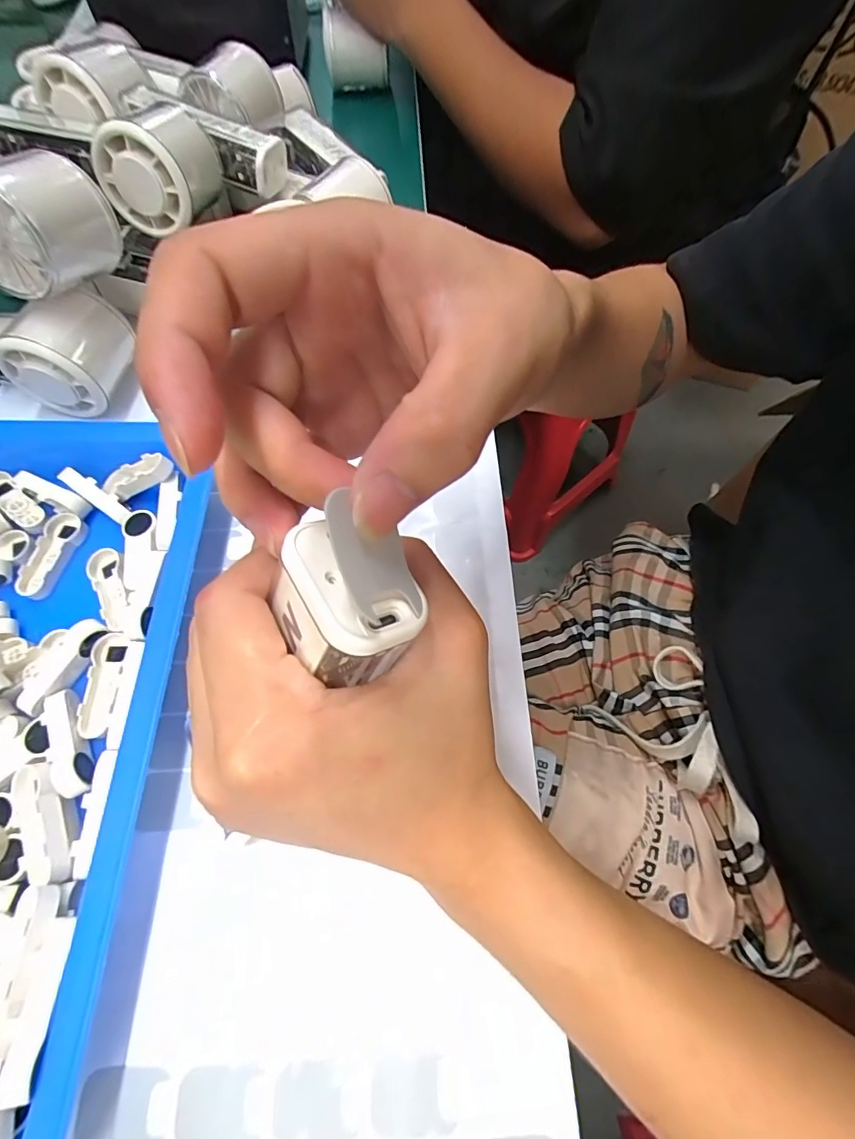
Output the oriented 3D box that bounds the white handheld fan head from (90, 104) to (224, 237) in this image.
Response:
[{"bbox_3d":[-0.169,-0.256,0.297,0.055,0.054,0.062,8,67,4],"label":"white handheld fan head"}]

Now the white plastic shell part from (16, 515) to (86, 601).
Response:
[{"bbox_3d":[-0.209,-0.008,0.264,0.019,0.009,0.050,8,67,4],"label":"white plastic shell part"}]

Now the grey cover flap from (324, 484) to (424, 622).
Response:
[{"bbox_3d":[-0.013,-0.003,0.115,0.004,0.023,0.031,-21,84,35],"label":"grey cover flap"}]

